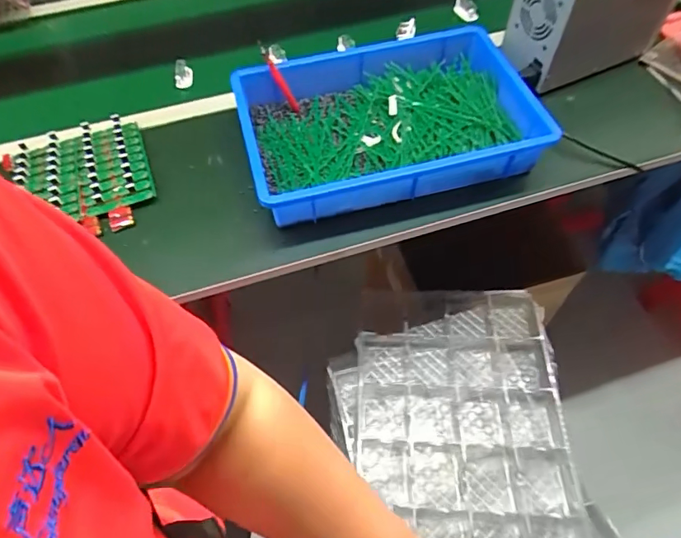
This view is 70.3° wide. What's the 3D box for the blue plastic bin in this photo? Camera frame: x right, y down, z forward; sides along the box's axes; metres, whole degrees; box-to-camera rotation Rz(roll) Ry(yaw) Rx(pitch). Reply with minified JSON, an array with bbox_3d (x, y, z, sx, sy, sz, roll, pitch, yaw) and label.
[{"bbox_3d":[0.073,-0.237,0.770,0.433,0.090,0.303,-14,58,-6],"label":"blue plastic bin"}]

